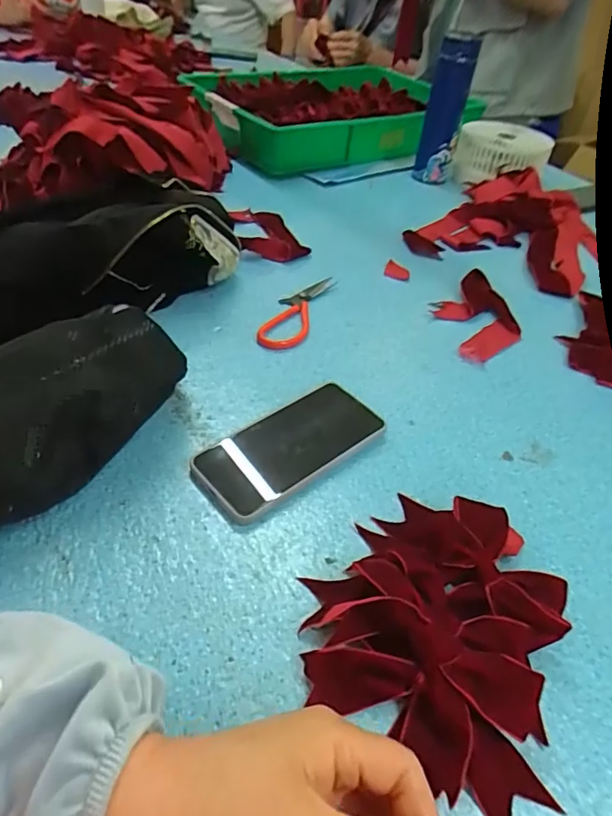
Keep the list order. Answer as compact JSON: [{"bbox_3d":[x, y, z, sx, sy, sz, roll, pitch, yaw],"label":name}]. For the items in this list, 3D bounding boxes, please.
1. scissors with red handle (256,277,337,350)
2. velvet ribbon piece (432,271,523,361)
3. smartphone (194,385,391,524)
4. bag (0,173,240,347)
[{"bbox_3d":[-0.011,-0.114,0.605,0.048,0.007,0.156,17,45,10],"label":"scissors with red handle"},{"bbox_3d":[0.203,-0.115,0.624,0.089,0.022,0.153,-6,45,-13],"label":"velvet ribbon piece"},{"bbox_3d":[-0.014,0.032,0.448,0.159,0.017,0.077,-28,53,-31],"label":"smartphone"},{"bbox_3d":[-0.249,-0.165,0.563,0.351,0.107,0.160,-24,52,-28],"label":"bag"}]

